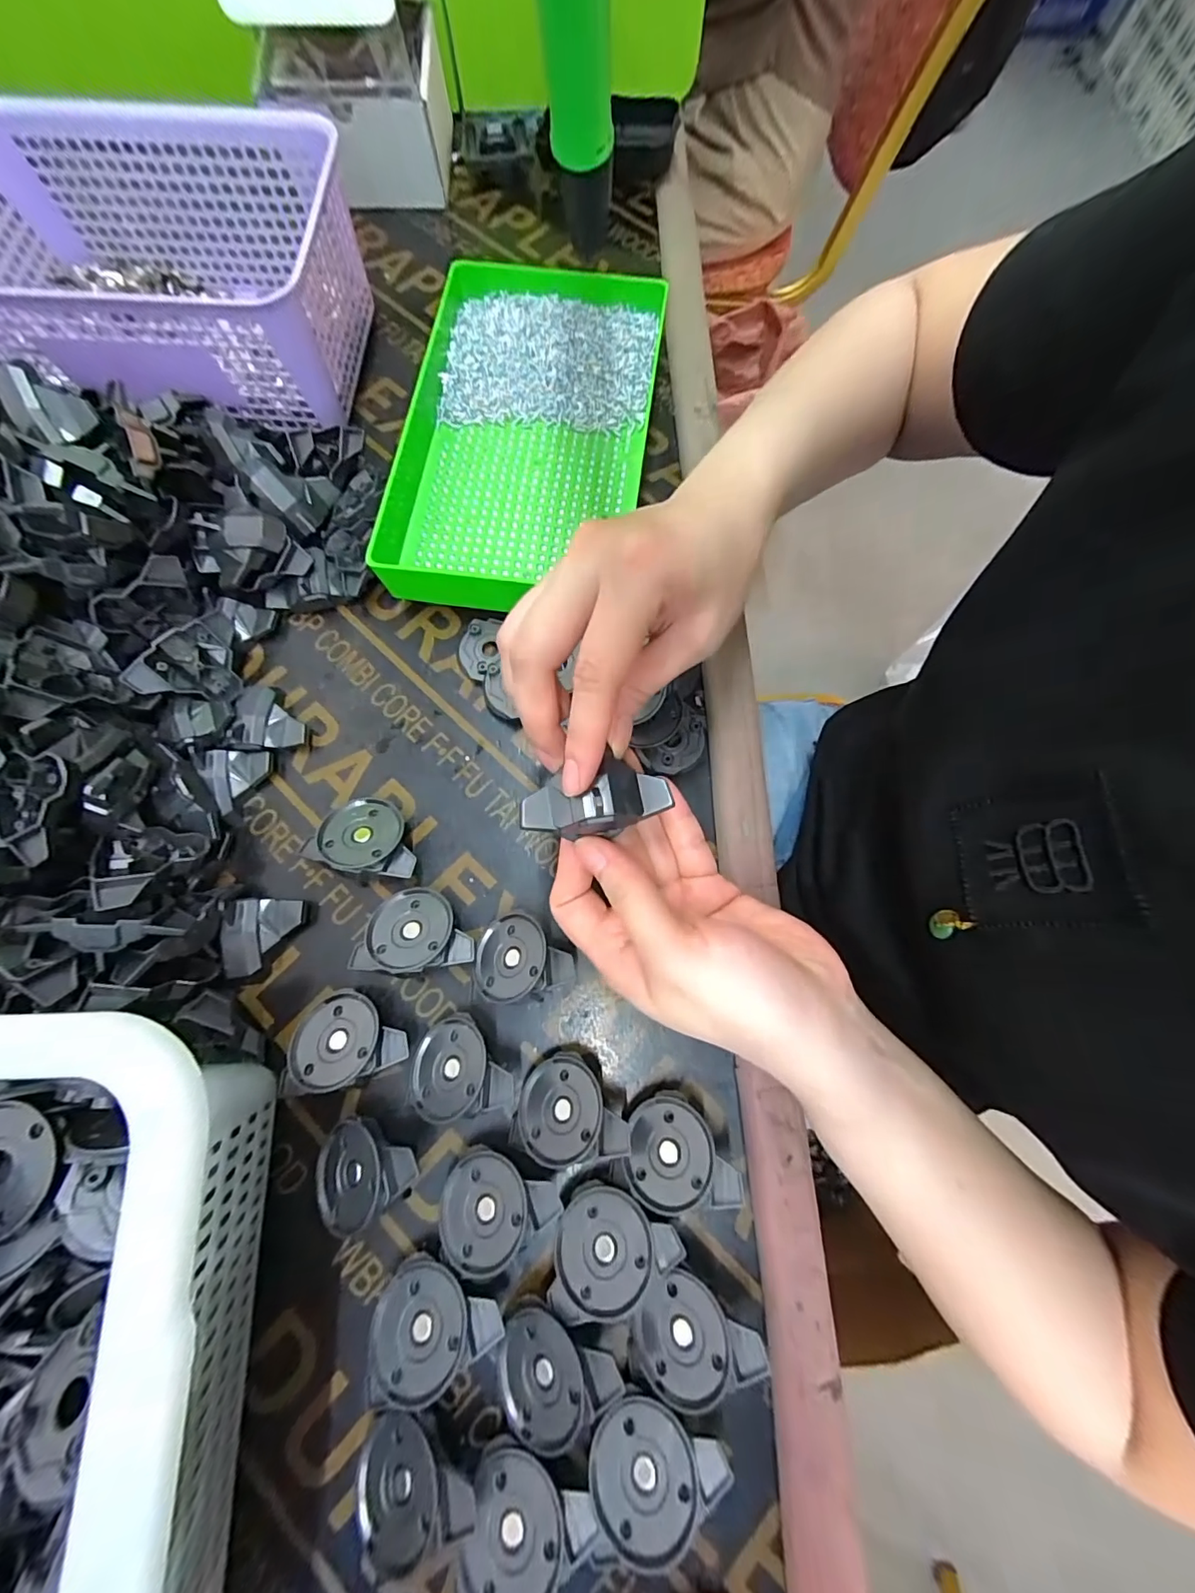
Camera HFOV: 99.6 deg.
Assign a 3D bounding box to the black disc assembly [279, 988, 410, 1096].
[{"bbox_3d":[-0.119,0.119,0.240,0.054,0.010,0.045,9,54,12],"label":"black disc assembly"}]

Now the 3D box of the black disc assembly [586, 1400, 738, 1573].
[{"bbox_3d":[0.024,0.272,0.205,0.054,0.023,0.039,-12,77,-3],"label":"black disc assembly"}]

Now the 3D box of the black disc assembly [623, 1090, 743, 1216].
[{"bbox_3d":[0.036,0.161,0.229,0.048,0.008,0.044,-14,56,10],"label":"black disc assembly"}]

